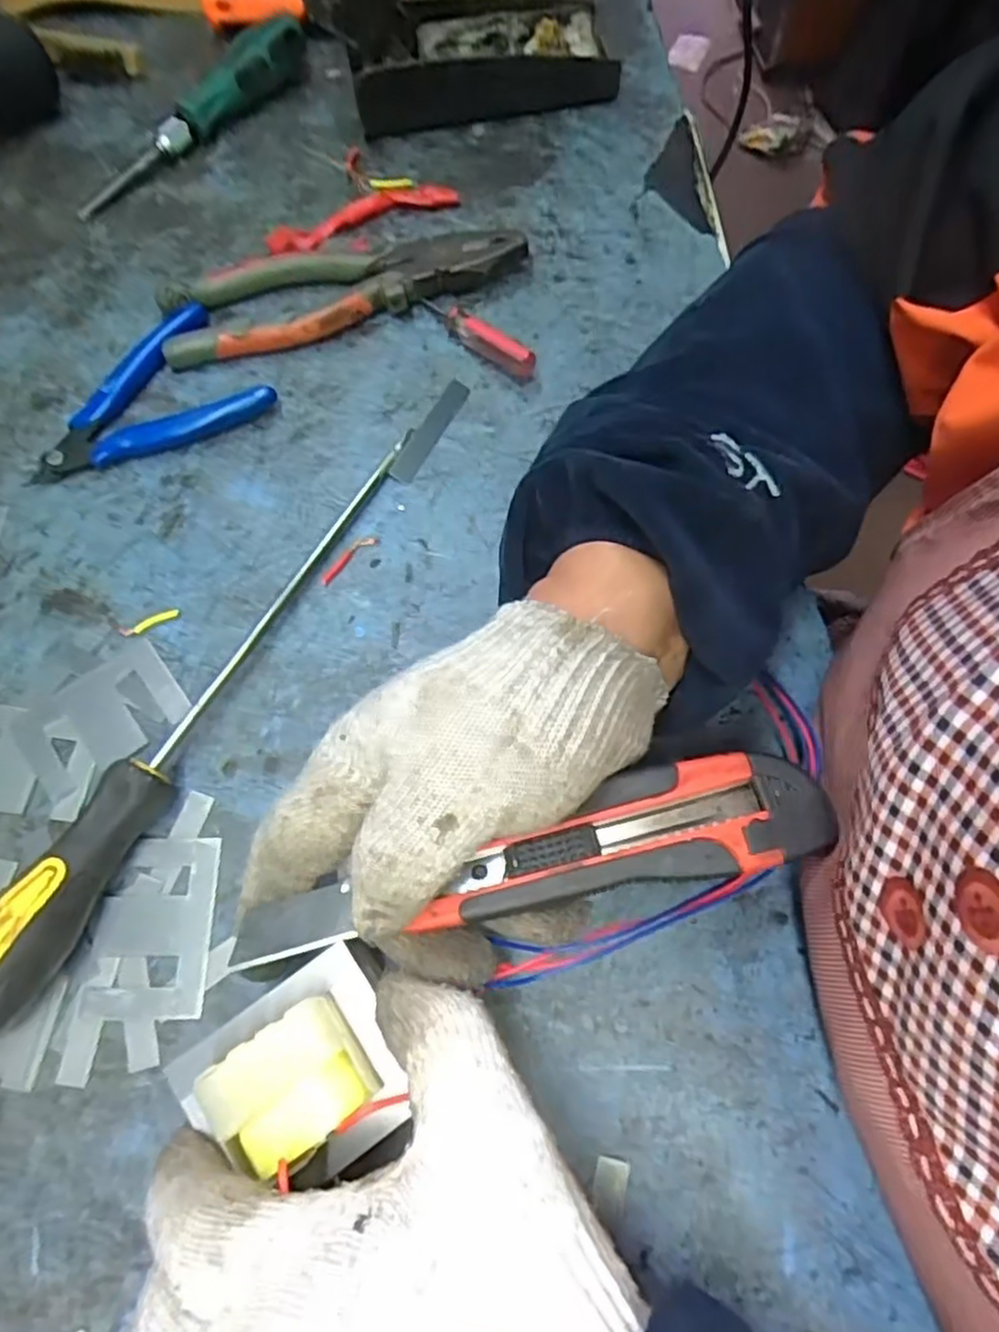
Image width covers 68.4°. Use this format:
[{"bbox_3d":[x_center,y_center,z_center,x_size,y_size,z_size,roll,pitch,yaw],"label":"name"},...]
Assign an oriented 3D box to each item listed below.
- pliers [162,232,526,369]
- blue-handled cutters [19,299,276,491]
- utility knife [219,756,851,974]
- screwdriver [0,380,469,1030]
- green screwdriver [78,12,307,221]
[{"bbox_3d":[-0.081,-0.200,0.392,0.191,0.019,0.053,-15,69,-6],"label":"pliers"},{"bbox_3d":[-0.181,-0.139,0.369,0.116,0.014,0.079,-24,70,-9],"label":"blue-handled cutters"},{"bbox_3d":[0.009,0.066,0.244,0.193,0.013,0.038,-15,69,2],"label":"utility knife"},{"bbox_3d":[-0.110,-0.010,0.311,0.033,0.033,0.334,26,70,10],"label":"screwdriver"},{"bbox_3d":[-0.181,-0.335,0.445,0.035,0.025,0.180,33,72,12],"label":"green screwdriver"}]

